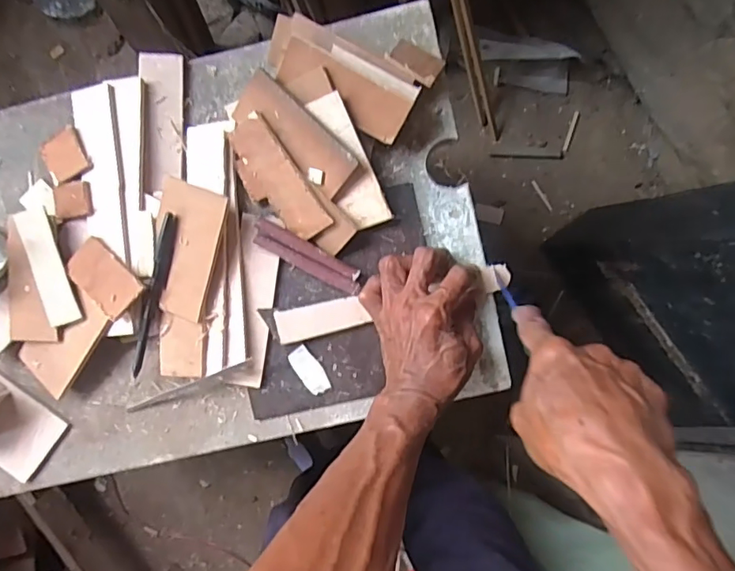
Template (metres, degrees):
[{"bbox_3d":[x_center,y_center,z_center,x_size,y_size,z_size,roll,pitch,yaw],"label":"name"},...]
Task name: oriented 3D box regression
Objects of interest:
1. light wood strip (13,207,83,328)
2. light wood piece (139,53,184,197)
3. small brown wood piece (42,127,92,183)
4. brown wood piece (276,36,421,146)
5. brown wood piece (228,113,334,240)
[{"bbox_3d":[-0.279,-0.017,0.464,0.027,0.007,0.103,-20,90,-15],"label":"light wood strip"},{"bbox_3d":[-0.181,-0.143,0.469,0.035,0.006,0.120,0,93,-15],"label":"light wood piece"},{"bbox_3d":[-0.269,-0.115,0.472,0.040,0.004,0.046,-32,81,7],"label":"small brown wood piece"},{"bbox_3d":[-0.017,-0.164,0.436,0.111,0.013,0.050,26,113,-2],"label":"brown wood piece"},{"bbox_3d":[-0.080,-0.088,0.458,0.051,0.006,0.110,-31,95,31],"label":"brown wood piece"}]

